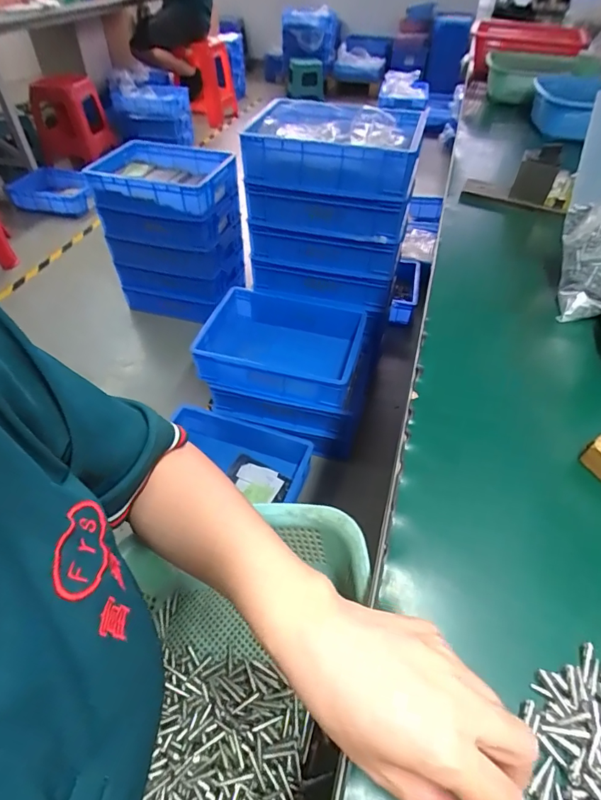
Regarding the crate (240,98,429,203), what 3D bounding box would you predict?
[{"bbox_3d":[0.081,-0.627,1.099,0.397,0.134,0.316,11,48,11],"label":"crate"}]

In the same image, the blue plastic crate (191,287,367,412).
[{"bbox_3d":[-0.053,-0.136,1.238,0.400,0.154,0.296,14,48,8],"label":"blue plastic crate"}]

